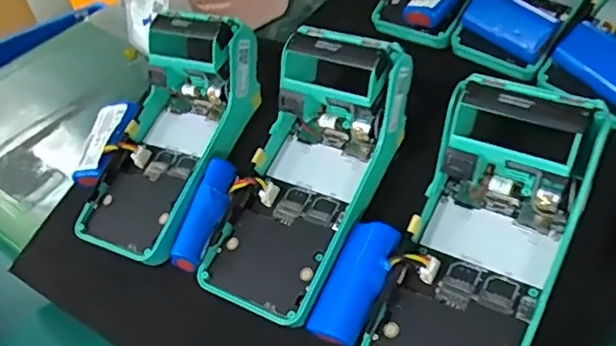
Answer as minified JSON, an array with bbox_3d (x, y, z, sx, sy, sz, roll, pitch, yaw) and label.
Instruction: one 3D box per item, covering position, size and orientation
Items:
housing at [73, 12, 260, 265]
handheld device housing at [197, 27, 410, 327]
[{"bbox_3d":[-0.097,-0.028,0.388,0.089,0.075,0.167,13,62,25],"label":"housing"},{"bbox_3d":[0.000,0.002,0.346,0.079,0.057,0.170,22,83,23],"label":"handheld device housing"}]

